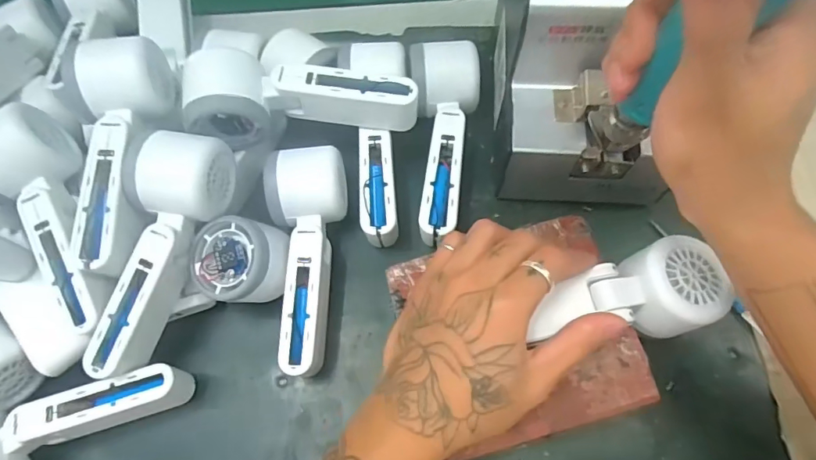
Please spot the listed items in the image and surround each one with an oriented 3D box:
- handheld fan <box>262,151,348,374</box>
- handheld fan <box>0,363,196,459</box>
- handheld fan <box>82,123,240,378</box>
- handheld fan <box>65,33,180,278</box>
[{"bbox_3d":[-0.076,0.019,0.349,0.049,0.057,0.161,0,68,3],"label":"handheld fan"},{"bbox_3d":[-0.229,0.140,0.312,0.164,0.049,0.066,-14,68,-3],"label":"handheld fan"},{"bbox_3d":[-0.170,0.013,0.325,0.055,0.055,0.164,17,86,10],"label":"handheld fan"},{"bbox_3d":[-0.199,-0.052,0.327,0.052,0.059,0.166,-4,68,2],"label":"handheld fan"}]

